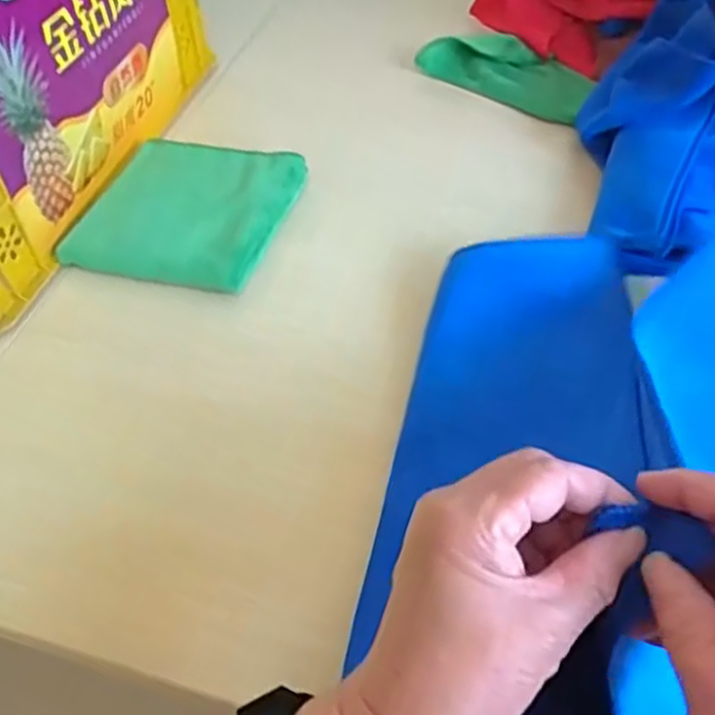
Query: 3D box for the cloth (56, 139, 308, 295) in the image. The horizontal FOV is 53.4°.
[{"bbox_3d":[-0.156,-0.137,0.650,0.182,0.018,0.177,11,52,15],"label":"cloth"}]

